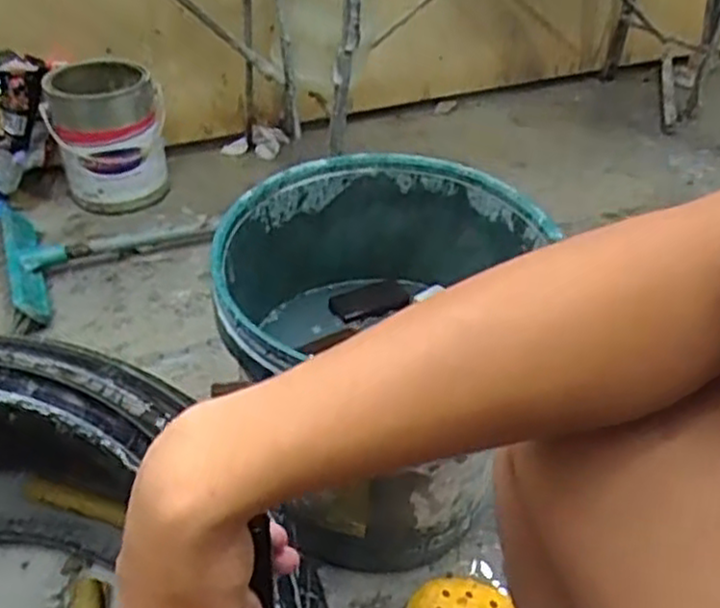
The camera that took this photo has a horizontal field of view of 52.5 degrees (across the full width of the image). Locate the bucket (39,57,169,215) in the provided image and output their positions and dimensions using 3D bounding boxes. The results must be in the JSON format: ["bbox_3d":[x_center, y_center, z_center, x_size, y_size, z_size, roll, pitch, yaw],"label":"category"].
[{"bbox_3d":[-0.414,-0.274,1.213,0.180,0.194,0.175,-11,43,-15],"label":"bucket"}]

